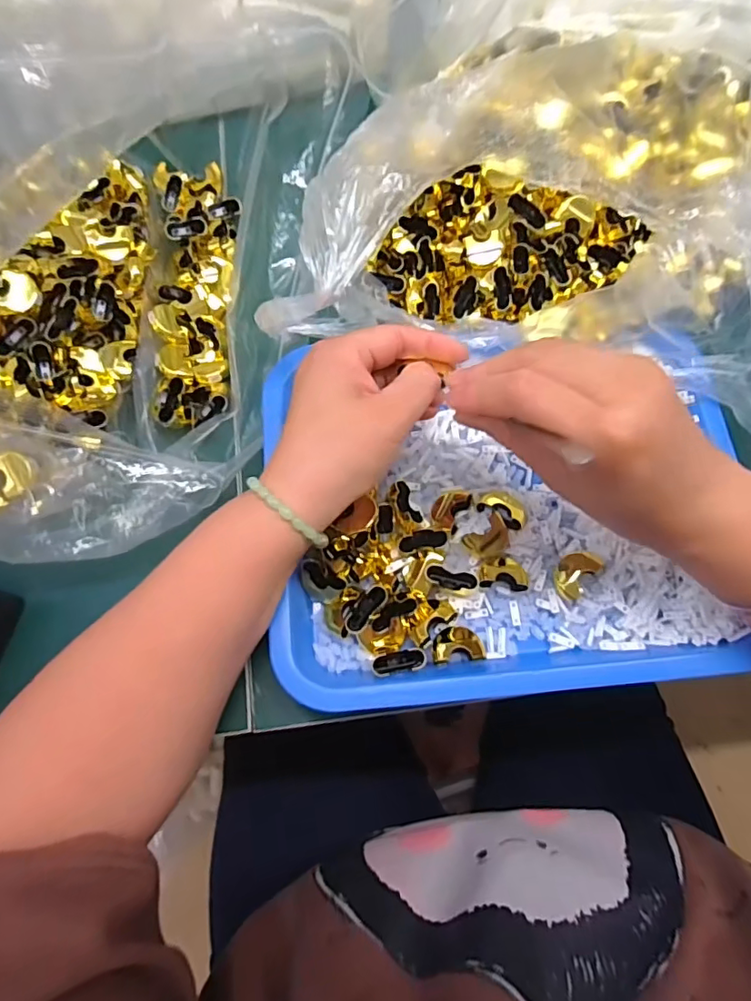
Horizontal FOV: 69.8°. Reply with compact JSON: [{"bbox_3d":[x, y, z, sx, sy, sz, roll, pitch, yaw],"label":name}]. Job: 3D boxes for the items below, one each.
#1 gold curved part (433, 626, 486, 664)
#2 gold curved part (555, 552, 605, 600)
[{"bbox_3d":[0.047,0.081,0.305,0.030,0.015,0.020,-6,71,-2],"label":"gold curved part"},{"bbox_3d":[0.118,0.041,0.314,0.029,0.007,0.020,-43,76,-13],"label":"gold curved part"}]

